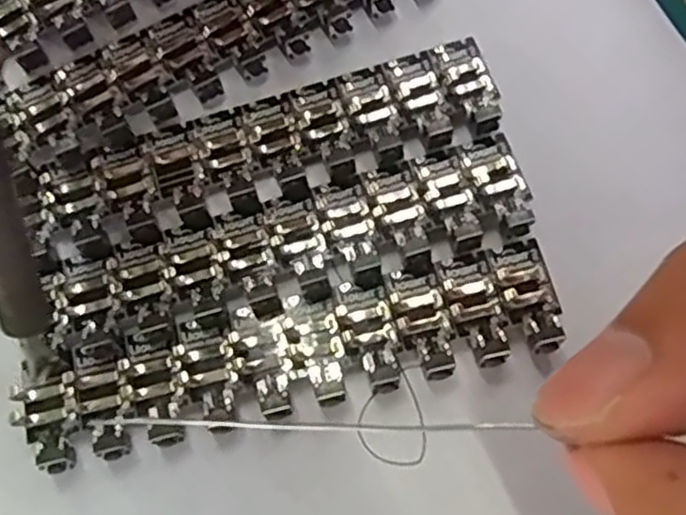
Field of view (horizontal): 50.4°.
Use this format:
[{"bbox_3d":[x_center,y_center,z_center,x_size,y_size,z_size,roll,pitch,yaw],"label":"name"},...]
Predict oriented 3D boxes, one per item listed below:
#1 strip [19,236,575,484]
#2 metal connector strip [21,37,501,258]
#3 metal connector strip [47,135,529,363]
[{"bbox_3d":[-0.011,0.020,0.147,0.108,0.008,0.024,-15,77,-4],"label":"strip"},{"bbox_3d":[-0.017,-0.024,0.159,0.103,0.004,0.025,-19,77,-5],"label":"metal connector strip"},{"bbox_3d":[-0.011,-0.001,0.154,0.102,0.005,0.023,-18,77,-5],"label":"metal connector strip"}]

